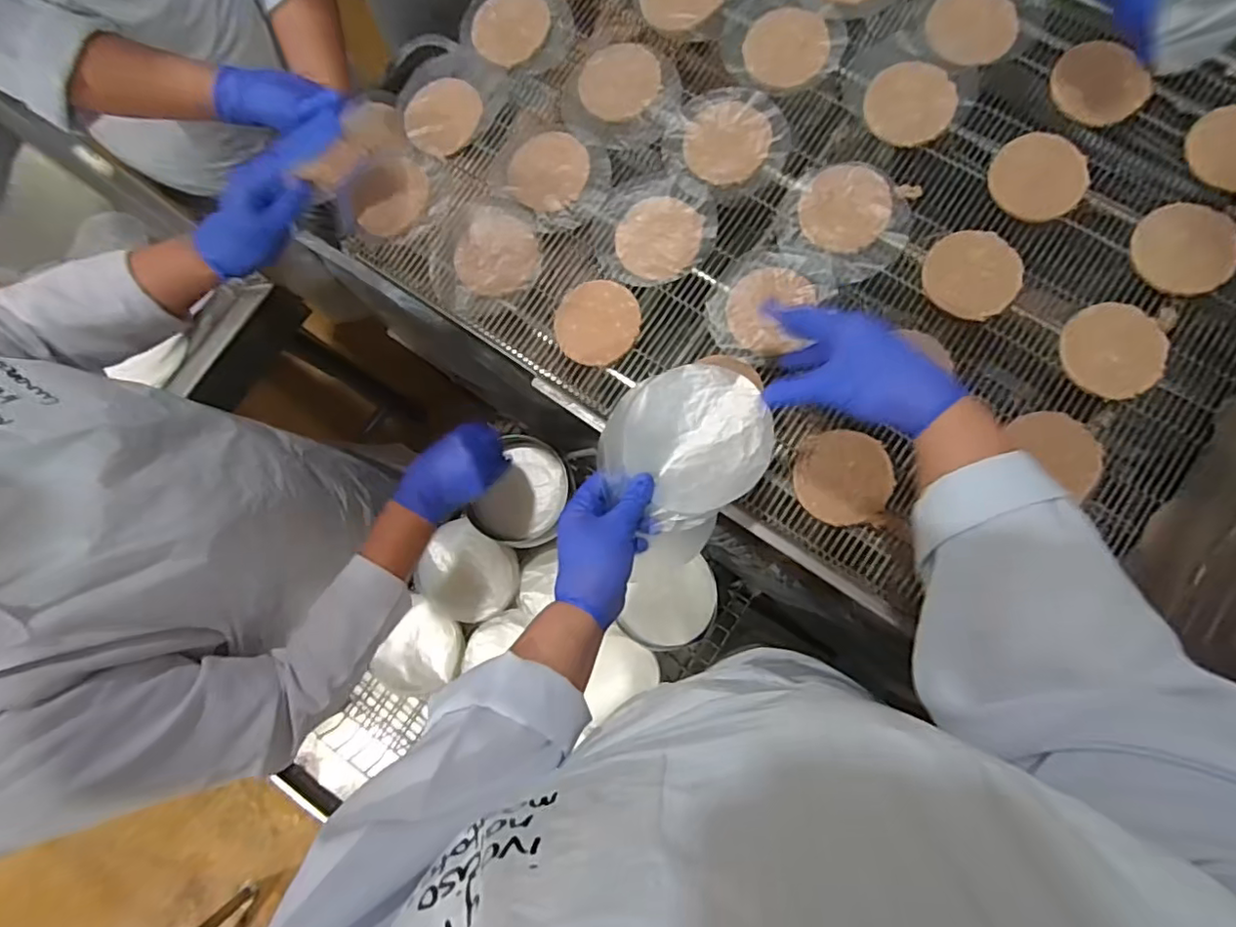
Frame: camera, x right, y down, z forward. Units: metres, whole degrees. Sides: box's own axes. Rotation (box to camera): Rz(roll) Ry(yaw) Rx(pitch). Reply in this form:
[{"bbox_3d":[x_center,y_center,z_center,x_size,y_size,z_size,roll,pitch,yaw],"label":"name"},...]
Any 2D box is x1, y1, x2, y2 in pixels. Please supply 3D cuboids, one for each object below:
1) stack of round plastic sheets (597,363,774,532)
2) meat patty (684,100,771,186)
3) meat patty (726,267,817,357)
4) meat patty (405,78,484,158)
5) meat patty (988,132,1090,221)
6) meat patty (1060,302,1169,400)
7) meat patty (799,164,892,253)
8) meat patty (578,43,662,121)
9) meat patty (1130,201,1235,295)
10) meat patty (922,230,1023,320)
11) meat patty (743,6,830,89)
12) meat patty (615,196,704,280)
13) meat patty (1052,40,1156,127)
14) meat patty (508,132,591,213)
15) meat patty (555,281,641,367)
[{"bbox_3d":[0.057,-0.019,0.497,0.122,0.028,0.128,42,88,8],"label":"stack of round plastic sheets"},{"bbox_3d":[0.111,-0.325,0.613,0.083,0.009,0.083,-1,83,4],"label":"meat patty"},{"bbox_3d":[0.143,-0.148,0.579,0.075,0.014,0.086,26,85,7],"label":"meat patty"},{"bbox_3d":[-0.187,-0.374,0.650,0.080,0.008,0.084,-1,83,4],"label":"meat patty"},{"bbox_3d":[0.394,-0.269,0.567,0.072,0.017,0.081,-31,82,0],"label":"meat patty"},{"bbox_3d":[0.442,-0.100,0.539,0.081,0.010,0.084,-1,83,4],"label":"meat patty"},{"bbox_3d":[0.221,-0.250,0.591,0.082,0.010,0.084,-1,83,4],"label":"meat patty"},{"bbox_3d":[0.002,-0.400,0.633,0.082,0.007,0.079,-1,83,4],"label":"meat patty"},{"bbox_3d":[0.516,-0.196,0.549,0.081,0.016,0.082,-1,83,4],"label":"meat patty"},{"bbox_3d":[0.332,-0.178,0.569,0.084,0.013,0.080,-1,83,4],"label":"meat patty"},{"bbox_3d":[0.172,-0.428,0.619,0.081,0.009,0.081,-1,83,4],"label":"meat patty"},{"bbox_3d":[0.040,-0.226,0.605,0.084,0.005,0.083,-1,83,4],"label":"meat patty"},{"bbox_3d":[0.461,-0.367,0.587,0.074,0.016,0.087,-32,82,0],"label":"meat patty"},{"bbox_3d":[-0.071,-0.304,0.628,0.082,0.006,0.086,-1,83,4],"label":"meat patty"},{"bbox_3d":[-0.021,-0.139,0.598,0.083,0.005,0.083,-1,83,4],"label":"meat patty"}]

